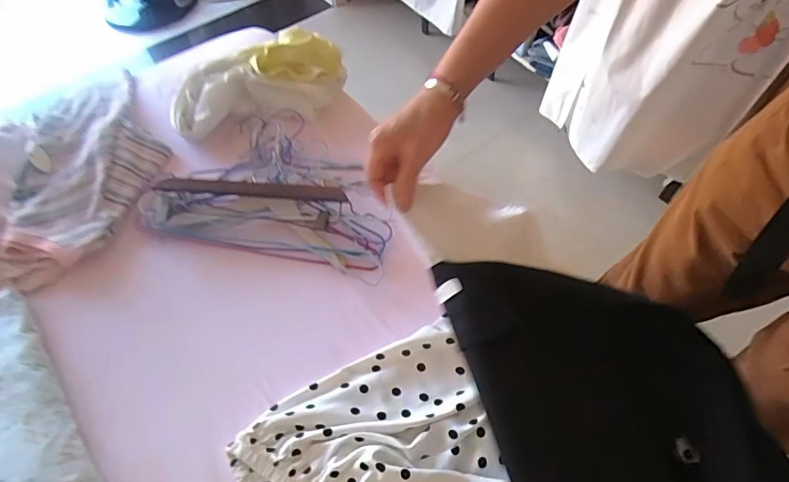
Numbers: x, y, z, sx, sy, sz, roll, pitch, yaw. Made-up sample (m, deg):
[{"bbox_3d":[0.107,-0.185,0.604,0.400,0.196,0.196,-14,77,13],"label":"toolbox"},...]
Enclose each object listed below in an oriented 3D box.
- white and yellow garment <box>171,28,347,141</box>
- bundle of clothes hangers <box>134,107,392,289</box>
[{"bbox_3d":[-0.249,-0.299,0.865,0.330,0.093,0.142,-14,57,-8],"label":"white and yellow garment"},{"bbox_3d":[-0.184,-0.092,0.784,0.392,0.065,0.264,12,57,9],"label":"bundle of clothes hangers"}]

